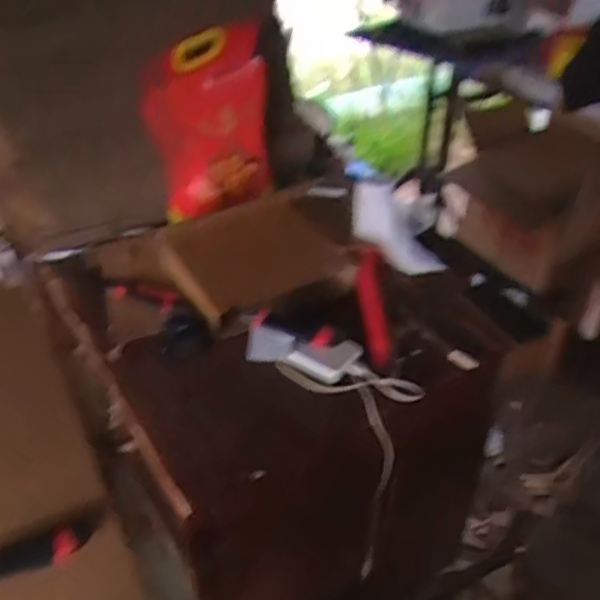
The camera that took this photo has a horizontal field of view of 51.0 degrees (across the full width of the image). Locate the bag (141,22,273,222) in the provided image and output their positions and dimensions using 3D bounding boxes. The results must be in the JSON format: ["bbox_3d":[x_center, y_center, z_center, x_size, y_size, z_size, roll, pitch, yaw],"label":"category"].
[{"bbox_3d":[-0.176,-0.339,1.259,0.255,0.359,0.083,-24,44,-30],"label":"bag"}]

